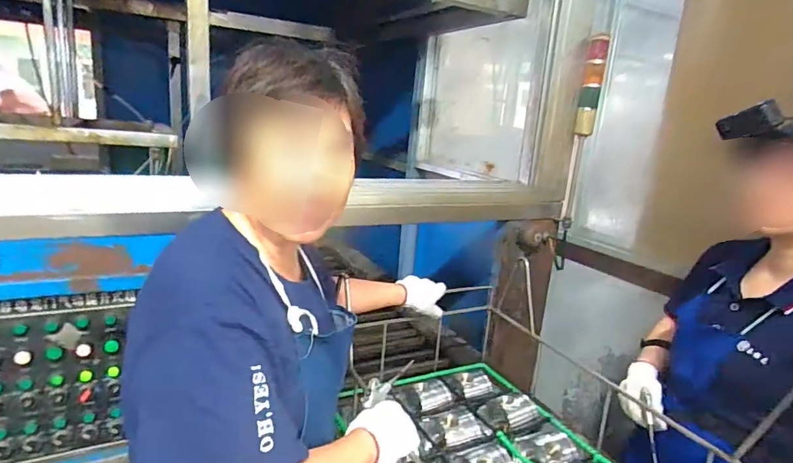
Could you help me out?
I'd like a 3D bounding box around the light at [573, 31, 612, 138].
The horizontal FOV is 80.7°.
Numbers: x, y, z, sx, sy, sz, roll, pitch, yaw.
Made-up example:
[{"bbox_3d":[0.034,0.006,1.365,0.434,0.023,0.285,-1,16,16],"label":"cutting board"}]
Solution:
[{"bbox_3d":[0.572,-0.428,1.369,0.059,0.278,0.053,8,15,19],"label":"light"}]

